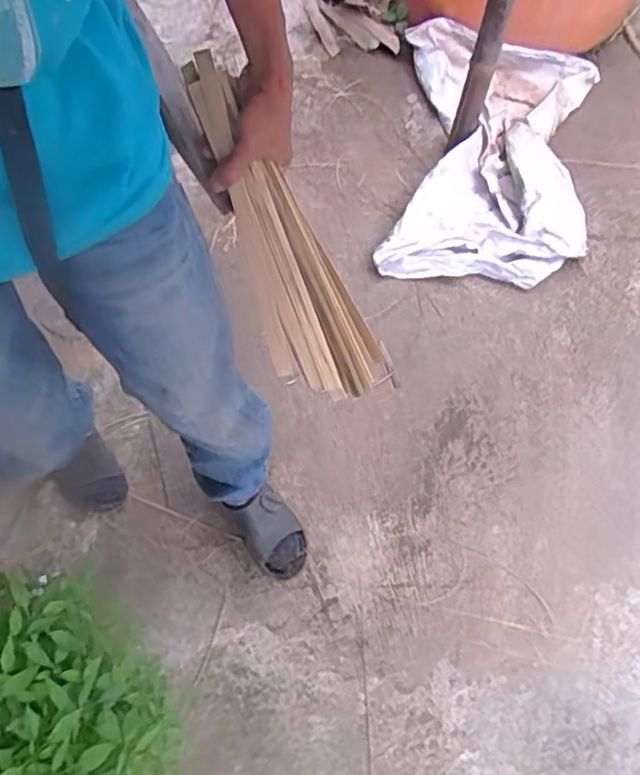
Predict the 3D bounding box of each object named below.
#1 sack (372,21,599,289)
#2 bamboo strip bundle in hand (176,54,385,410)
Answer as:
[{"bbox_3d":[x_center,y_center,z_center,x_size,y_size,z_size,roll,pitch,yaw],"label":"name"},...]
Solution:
[{"bbox_3d":[0.444,-0.604,1.634,0.505,0.220,0.799,12,64,0],"label":"sack"},{"bbox_3d":[-0.049,-0.156,0.678,0.087,0.066,0.369,-30,105,-20],"label":"bamboo strip bundle in hand"}]

